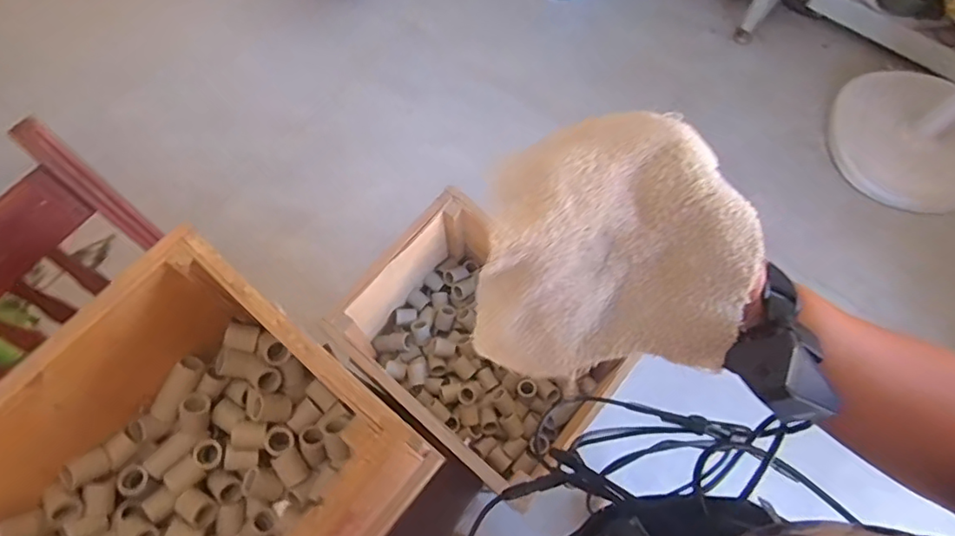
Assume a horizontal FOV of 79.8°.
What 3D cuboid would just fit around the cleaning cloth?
[{"bbox_3d":[0.078,-0.004,0.305,0.146,0.035,0.140,1,112,-7],"label":"cleaning cloth"}]

